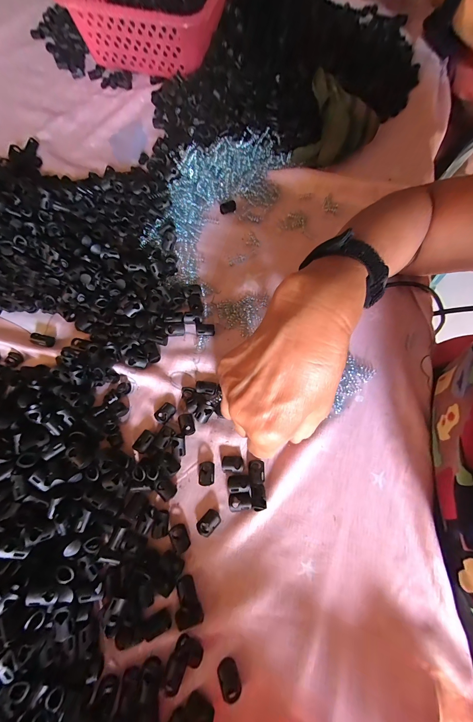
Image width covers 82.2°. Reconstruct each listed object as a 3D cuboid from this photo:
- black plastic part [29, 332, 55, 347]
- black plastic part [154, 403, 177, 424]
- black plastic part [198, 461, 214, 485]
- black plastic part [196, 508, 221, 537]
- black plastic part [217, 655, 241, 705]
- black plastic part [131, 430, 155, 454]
[{"bbox_3d":[-0.198,-0.022,0.277,0.021,0.010,0.011,13,71,2],"label":"black plastic part"},{"bbox_3d":[-0.068,0.050,0.259,0.014,0.006,0.019,41,74,11],"label":"black plastic part"},{"bbox_3d":[-0.027,0.101,0.244,0.013,0.010,0.019,1,71,-2],"label":"black plastic part"},{"bbox_3d":[-0.024,0.138,0.231,0.020,0.008,0.014,-41,78,-15],"label":"black plastic part"},{"bbox_3d":[-0.005,0.233,0.198,0.014,0.008,0.022,-19,73,-9],"label":"black plastic part"},{"bbox_3d":[-0.084,0.074,0.247,0.012,0.010,0.019,35,73,9],"label":"black plastic part"}]

